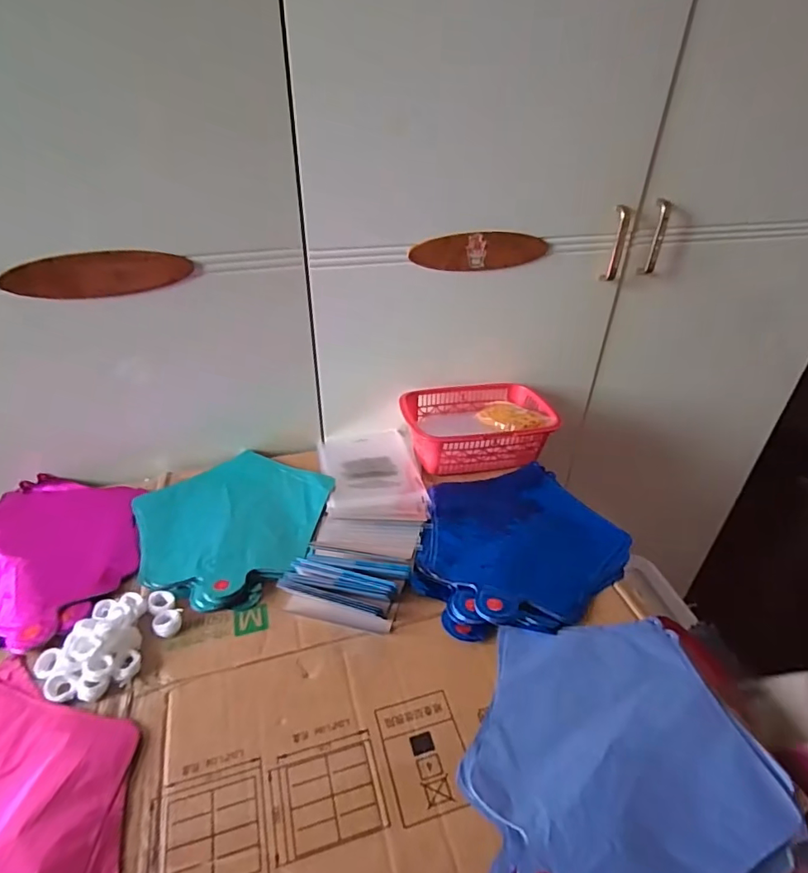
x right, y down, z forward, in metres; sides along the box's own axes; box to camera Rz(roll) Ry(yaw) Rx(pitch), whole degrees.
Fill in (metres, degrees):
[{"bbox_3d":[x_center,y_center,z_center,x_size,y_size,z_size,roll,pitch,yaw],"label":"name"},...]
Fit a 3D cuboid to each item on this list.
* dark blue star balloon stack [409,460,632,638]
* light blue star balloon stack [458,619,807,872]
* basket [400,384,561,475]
[{"bbox_3d":[0.133,0.126,0.619,0.252,0.043,0.246,-7,36,-11],"label":"dark blue star balloon stack"},{"bbox_3d":[0.174,0.260,0.417,0.237,0.015,0.226,0,35,-2],"label":"light blue star balloon stack"},{"bbox_3d":[0.105,-0.016,0.756,0.211,0.067,0.143,-6,36,-11],"label":"basket"}]

